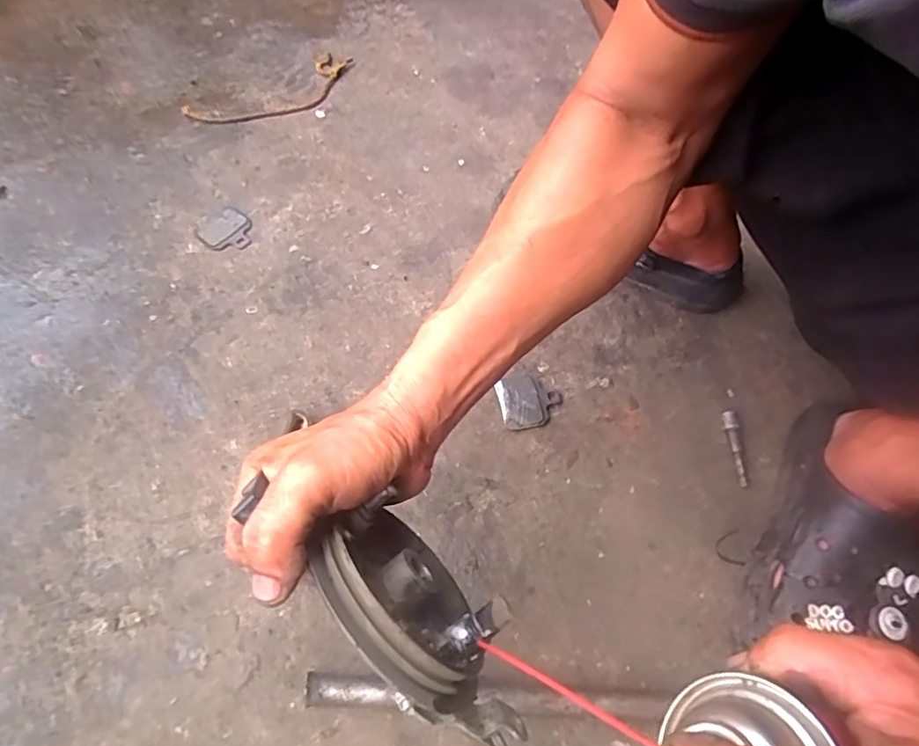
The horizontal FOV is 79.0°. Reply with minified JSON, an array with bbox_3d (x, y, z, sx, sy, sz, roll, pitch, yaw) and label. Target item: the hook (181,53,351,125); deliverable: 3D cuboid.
[{"bbox_3d":[-0.215,-0.330,0.662,0.207,0.006,0.071,-31,67,-18],"label":"hook"}]

